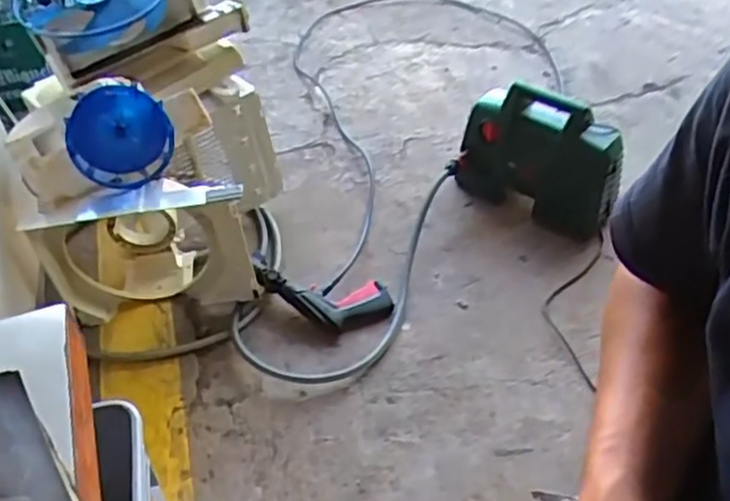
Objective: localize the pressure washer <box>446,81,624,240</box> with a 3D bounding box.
[{"bbox_3d":[0.398,-0.208,1.590,0.349,0.267,0.183,15,46,15],"label":"pressure washer"}]

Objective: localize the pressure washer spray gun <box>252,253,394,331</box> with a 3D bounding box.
[{"bbox_3d":[-0.095,0.088,1.428,0.295,0.057,0.133,7,45,7],"label":"pressure washer spray gun"}]

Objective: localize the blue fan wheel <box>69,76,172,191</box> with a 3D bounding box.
[{"bbox_3d":[-0.433,-0.203,1.234,0.177,0.186,0.072,-15,10,-16],"label":"blue fan wheel"}]

